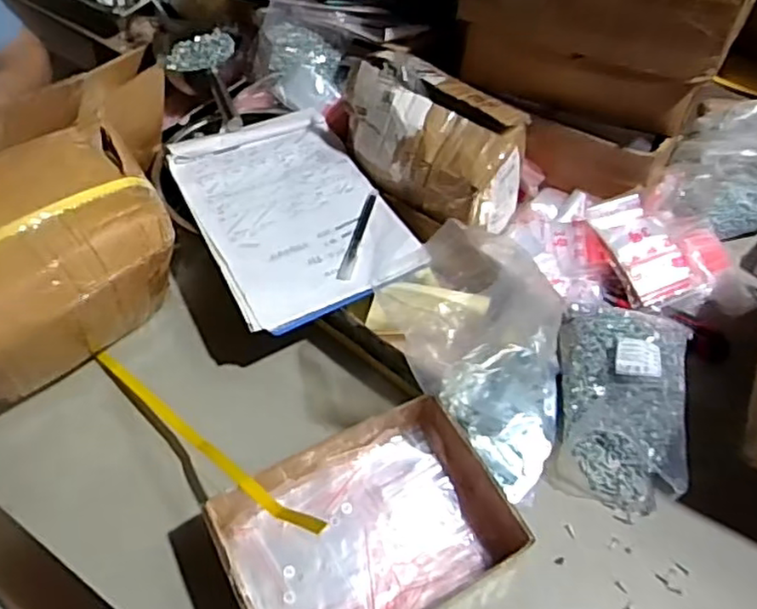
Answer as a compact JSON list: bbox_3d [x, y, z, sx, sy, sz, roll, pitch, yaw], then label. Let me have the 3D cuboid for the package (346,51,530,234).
[{"bbox_3d":[0.071,-0.207,0.835,0.227,0.146,0.152,33,58,20],"label":"package"}]

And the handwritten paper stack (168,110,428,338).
[{"bbox_3d":[-0.105,-0.117,0.799,0.213,0.016,0.307,-23,57,-19],"label":"handwritten paper stack"}]

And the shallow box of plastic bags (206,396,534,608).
[{"bbox_3d":[-0.013,0.212,0.624,0.249,0.062,0.189,-24,58,-20],"label":"shallow box of plastic bags"}]

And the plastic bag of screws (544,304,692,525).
[{"bbox_3d":[0.268,0.093,0.722,0.143,0.069,0.234,14,53,8],"label":"plastic bag of screws"}]

